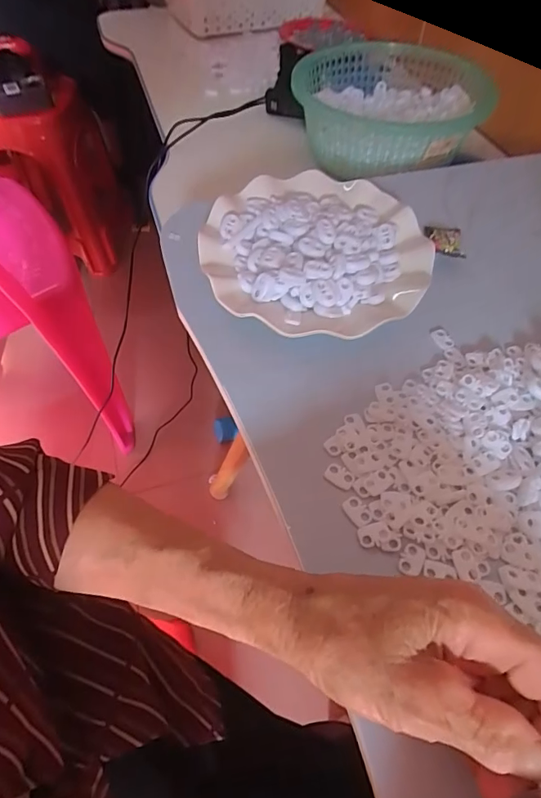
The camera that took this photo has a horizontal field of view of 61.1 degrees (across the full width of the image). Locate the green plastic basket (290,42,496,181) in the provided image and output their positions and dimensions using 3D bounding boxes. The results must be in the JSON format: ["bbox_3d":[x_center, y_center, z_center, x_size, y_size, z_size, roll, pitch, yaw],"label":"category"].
[{"bbox_3d":[0.136,-0.351,0.544,0.205,0.073,0.205,1,55,0],"label":"green plastic basket"}]

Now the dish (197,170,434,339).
[{"bbox_3d":[0.034,-0.118,0.362,0.169,0.033,0.167,0,55,0],"label":"dish"}]

